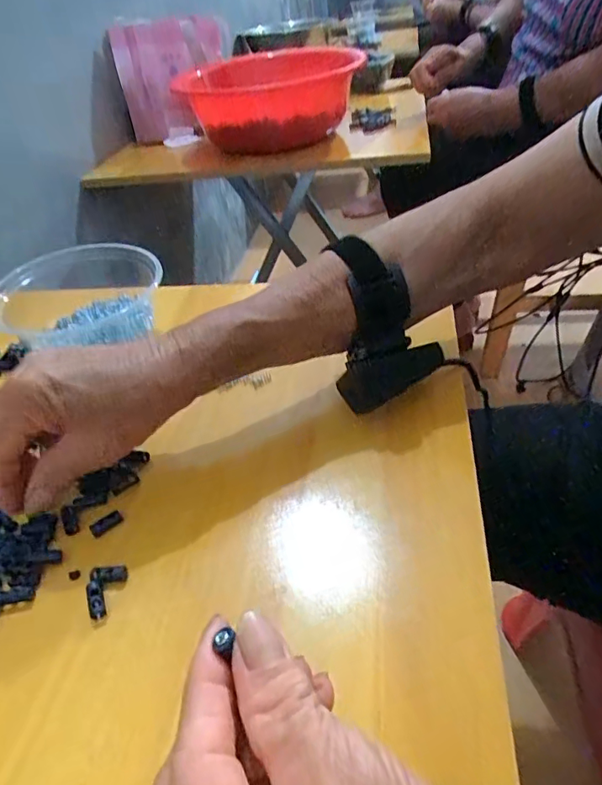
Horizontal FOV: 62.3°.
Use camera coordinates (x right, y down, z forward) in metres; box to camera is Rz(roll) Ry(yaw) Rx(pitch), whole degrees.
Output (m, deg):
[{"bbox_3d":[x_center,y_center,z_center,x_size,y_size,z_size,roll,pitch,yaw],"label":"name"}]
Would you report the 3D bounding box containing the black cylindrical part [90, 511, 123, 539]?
[{"bbox_3d":[-0.115,0.077,0.294,0.018,0.008,0.007,-30,46,-24],"label":"black cylindrical part"}]

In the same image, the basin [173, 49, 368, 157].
[{"bbox_3d":[-0.064,-0.526,0.897,0.278,0.113,0.341,-19,41,-12],"label":"basin"}]

